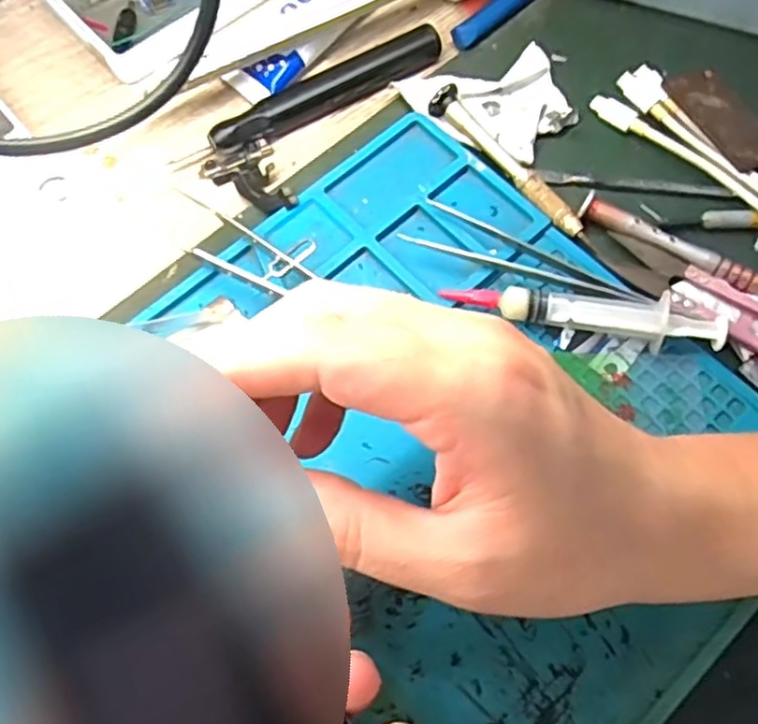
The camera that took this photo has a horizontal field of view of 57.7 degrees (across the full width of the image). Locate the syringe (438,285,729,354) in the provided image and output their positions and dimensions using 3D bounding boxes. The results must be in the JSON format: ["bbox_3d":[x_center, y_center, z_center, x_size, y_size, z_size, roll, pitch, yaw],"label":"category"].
[{"bbox_3d":[0.084,-0.021,0.284,0.110,0.016,0.020,7,68,4],"label":"syringe"}]

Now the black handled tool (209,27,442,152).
[{"bbox_3d":[-0.025,-0.134,0.336,0.122,0.015,0.016,-29,70,-11],"label":"black handled tool"}]

